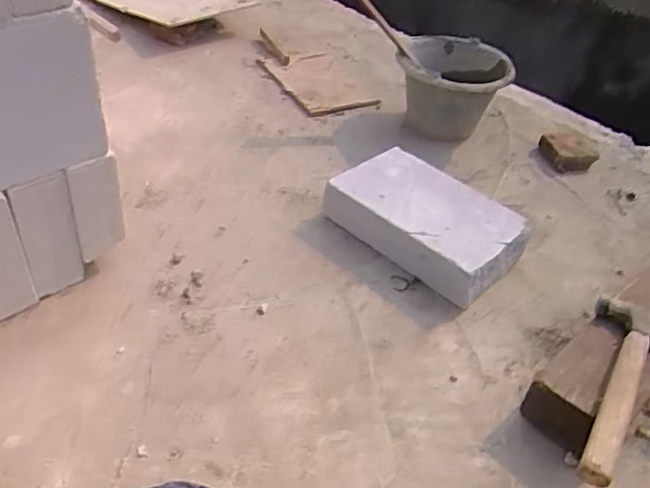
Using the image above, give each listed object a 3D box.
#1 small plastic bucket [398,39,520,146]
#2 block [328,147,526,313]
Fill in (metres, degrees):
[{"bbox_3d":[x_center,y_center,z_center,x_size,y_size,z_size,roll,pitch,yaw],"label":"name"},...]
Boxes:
[{"bbox_3d":[0.271,-0.336,1.300,0.219,0.179,0.206,4,42,-3],"label":"small plastic bucket"},{"bbox_3d":[0.190,-0.035,1.029,0.290,0.080,0.220,36,50,28],"label":"block"}]

